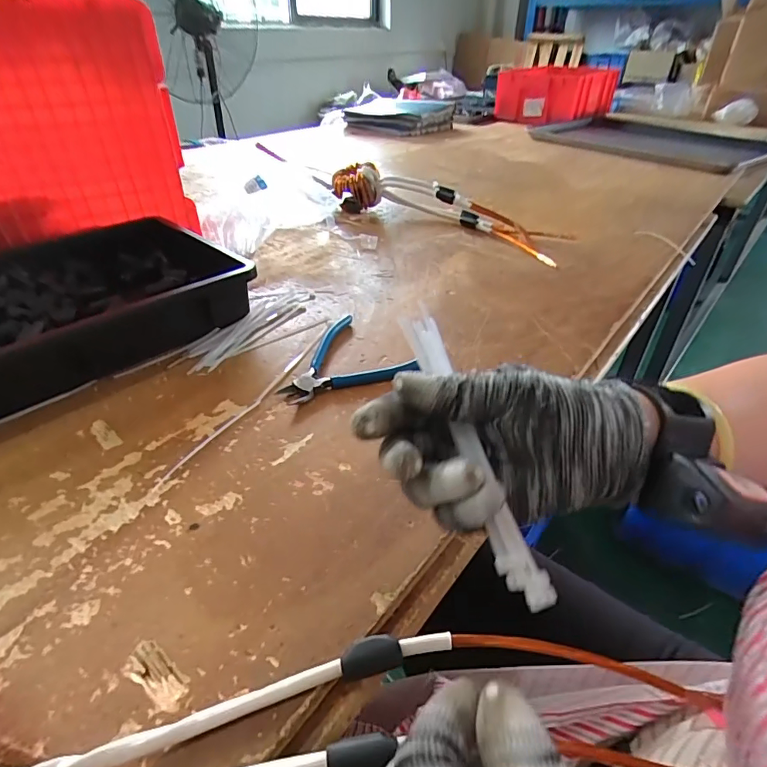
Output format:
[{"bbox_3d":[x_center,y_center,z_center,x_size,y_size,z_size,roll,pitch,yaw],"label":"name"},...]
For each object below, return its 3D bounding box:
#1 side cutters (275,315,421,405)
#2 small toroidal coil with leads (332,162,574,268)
[{"bbox_3d":[-0.047,-0.020,0.449,0.125,0.014,0.115,-28,46,-33],"label":"side cutters"},{"bbox_3d":[0.091,-0.285,0.745,0.403,0.073,0.089,23,42,26],"label":"small toroidal coil with leads"}]

